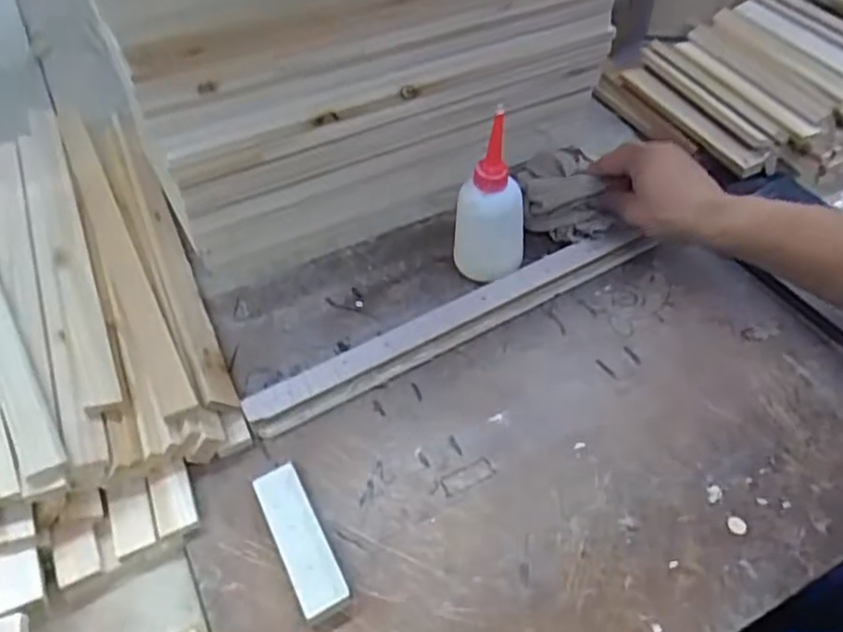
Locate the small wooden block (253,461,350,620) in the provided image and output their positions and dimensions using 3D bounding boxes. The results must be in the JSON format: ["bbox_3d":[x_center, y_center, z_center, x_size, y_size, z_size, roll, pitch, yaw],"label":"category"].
[{"bbox_3d":[-0.084,0.155,0.482,0.032,0.021,0.109,-23,51,-16],"label":"small wooden block"}]

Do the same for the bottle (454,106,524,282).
[{"bbox_3d":[0.061,-0.094,0.601,0.056,0.146,0.046,26,55,24],"label":"bottle"}]

